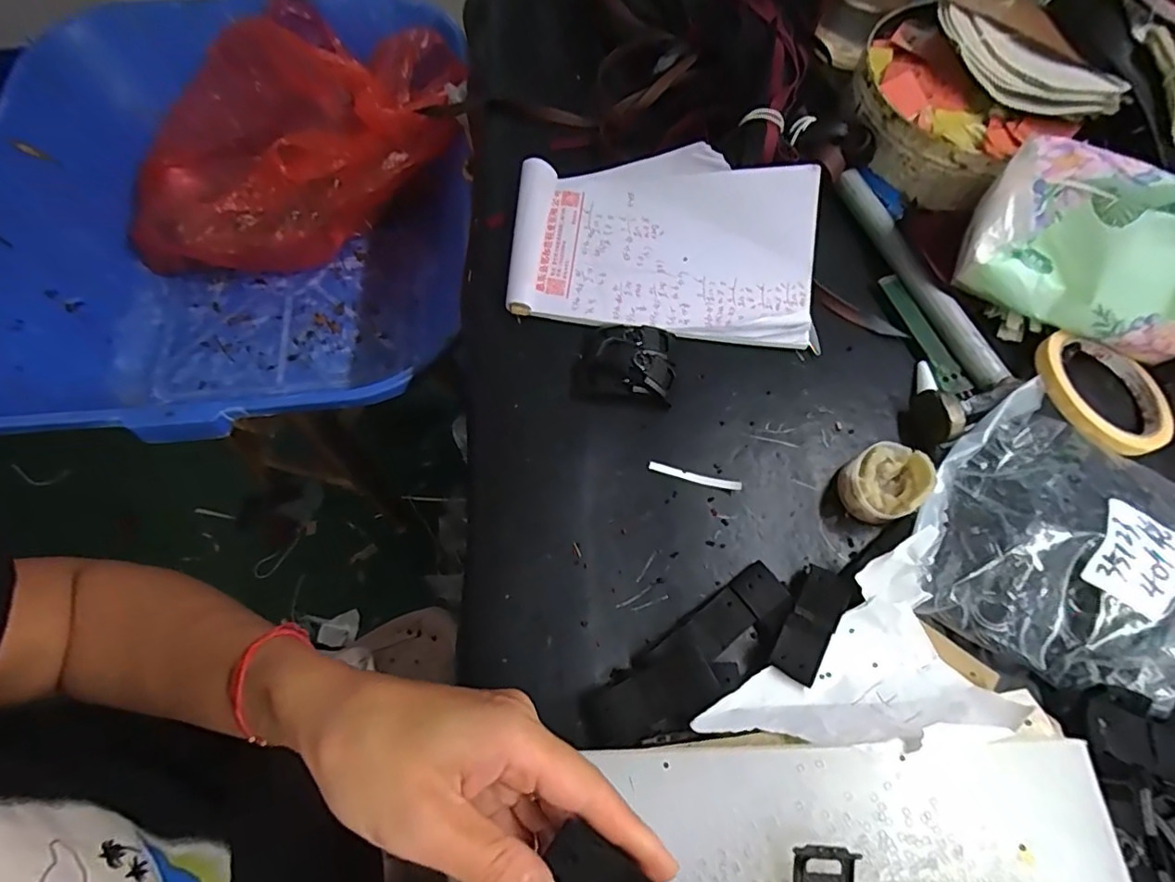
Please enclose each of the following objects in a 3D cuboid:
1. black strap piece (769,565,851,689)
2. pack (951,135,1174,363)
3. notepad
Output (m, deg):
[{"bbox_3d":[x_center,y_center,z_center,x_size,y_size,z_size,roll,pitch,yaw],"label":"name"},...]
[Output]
[{"bbox_3d":[0.126,0.102,0.314,0.025,0.004,0.064,26,64,21],"label":"black strap piece"},{"bbox_3d":[0.334,-0.121,0.362,0.152,0.102,0.053,30,34,13],"label":"pack"},{"bbox_3d":[0.053,-0.150,0.412,0.212,0.049,0.142,5,66,2],"label":"notepad"}]

